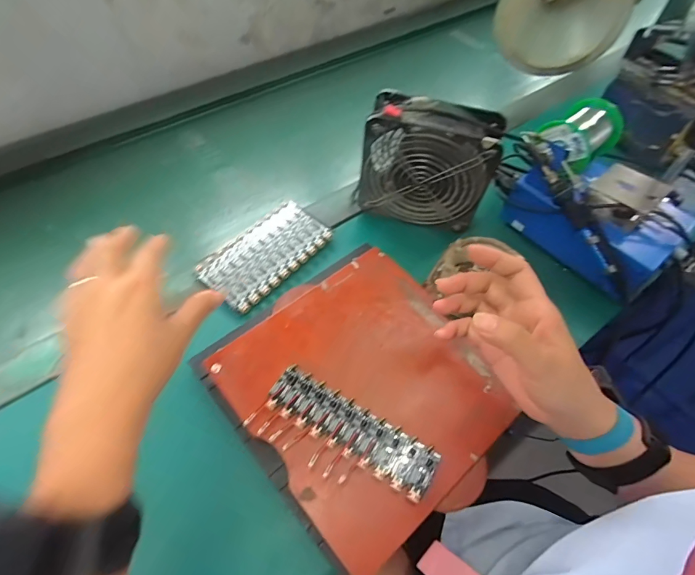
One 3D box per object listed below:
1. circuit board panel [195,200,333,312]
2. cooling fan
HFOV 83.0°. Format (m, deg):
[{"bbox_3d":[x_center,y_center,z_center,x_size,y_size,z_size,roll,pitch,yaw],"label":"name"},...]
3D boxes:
[{"bbox_3d":[-0.101,-0.043,0.496,0.089,0.015,0.159,36,62,22],"label":"circuit board panel"},{"bbox_3d":[0.092,-0.146,0.479,0.157,0.147,0.053,13,56,8],"label":"cooling fan"}]

